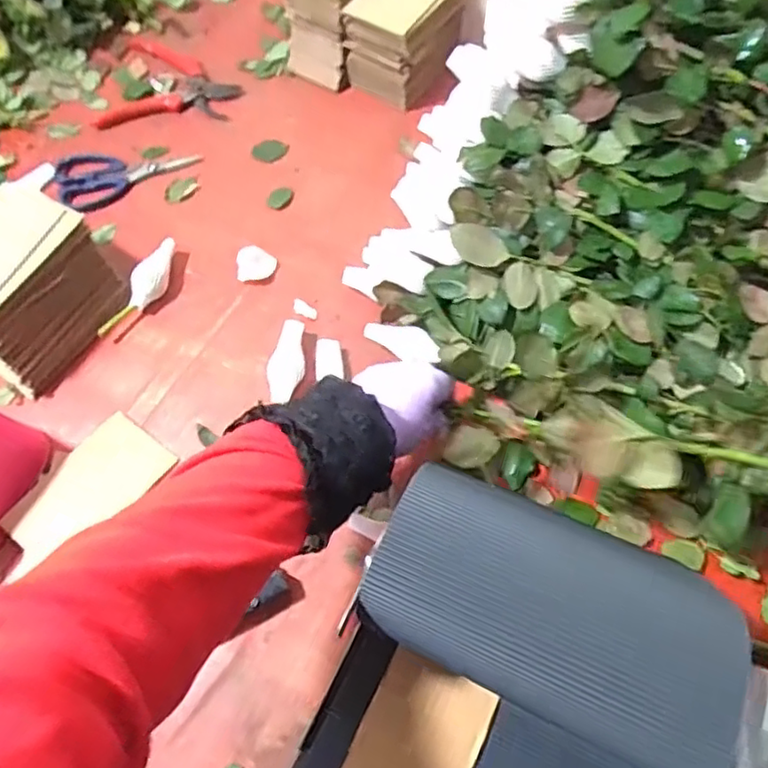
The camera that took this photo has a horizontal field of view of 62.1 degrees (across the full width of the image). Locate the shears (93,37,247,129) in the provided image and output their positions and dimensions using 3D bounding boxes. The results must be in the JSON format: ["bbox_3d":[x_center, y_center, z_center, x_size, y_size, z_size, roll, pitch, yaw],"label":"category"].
[{"bbox_3d":[-0.260,-0.377,0.803,0.156,0.016,0.156,4,66,4],"label":"shears"}]

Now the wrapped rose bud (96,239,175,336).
[{"bbox_3d":[-0.253,-0.099,0.672,0.028,0.030,0.125,29,69,8],"label":"wrapped rose bud"}]

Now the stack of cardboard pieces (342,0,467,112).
[{"bbox_3d":[0.032,-0.418,0.757,0.098,0.099,0.137,34,70,16],"label":"stack of cardboard pieces"}]

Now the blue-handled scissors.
[{"bbox_3d":[-0.294,-0.235,0.740,0.159,0.018,0.087,-11,65,-13],"label":"blue-handled scissors"}]

